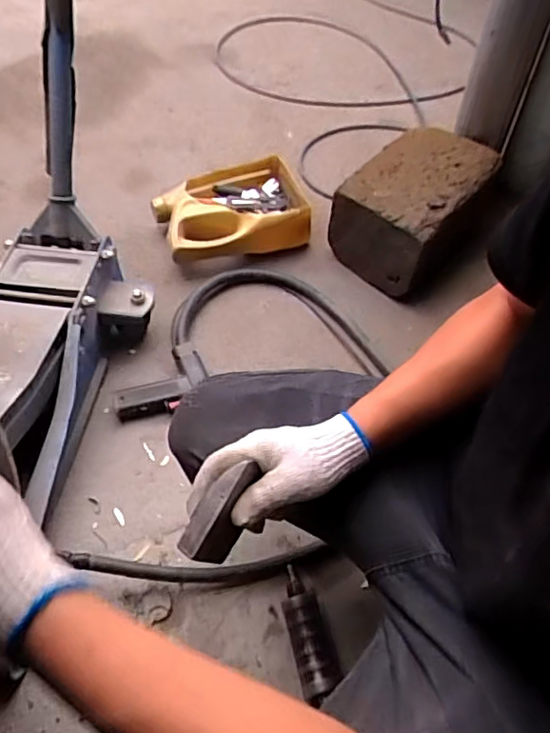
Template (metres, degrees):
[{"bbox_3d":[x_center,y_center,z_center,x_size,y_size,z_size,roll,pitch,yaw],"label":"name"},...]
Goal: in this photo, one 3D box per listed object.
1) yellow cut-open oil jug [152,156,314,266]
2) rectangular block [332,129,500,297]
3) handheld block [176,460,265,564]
[{"bbox_3d":[-0.086,-0.325,1.216,0.306,0.082,0.219,-14,56,-11],"label":"yellow cut-open oil jug"},{"bbox_3d":[0.279,-0.322,1.173,0.215,0.154,0.330,35,60,21],"label":"rectangular block"},{"bbox_3d":[-0.045,0.120,0.484,0.036,0.028,0.084,23,88,16],"label":"handheld block"}]

